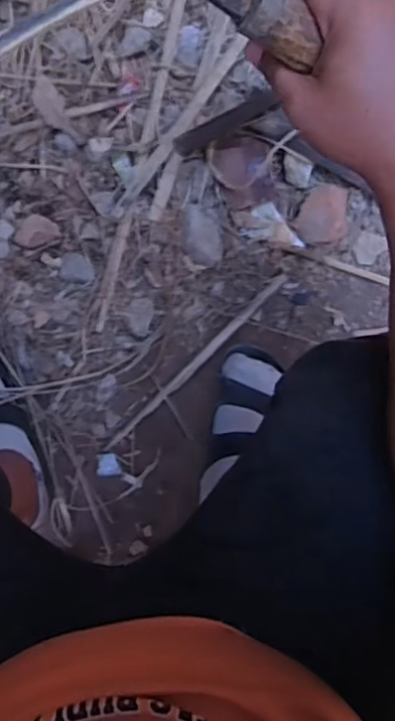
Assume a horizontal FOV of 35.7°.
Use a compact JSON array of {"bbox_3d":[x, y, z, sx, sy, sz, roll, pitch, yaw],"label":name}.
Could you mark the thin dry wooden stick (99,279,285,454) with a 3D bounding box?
[{"bbox_3d":[-0.002,0.004,0.788,0.314,0.018,0.015,-45,98,-2],"label":"thin dry wooden stick"}]

